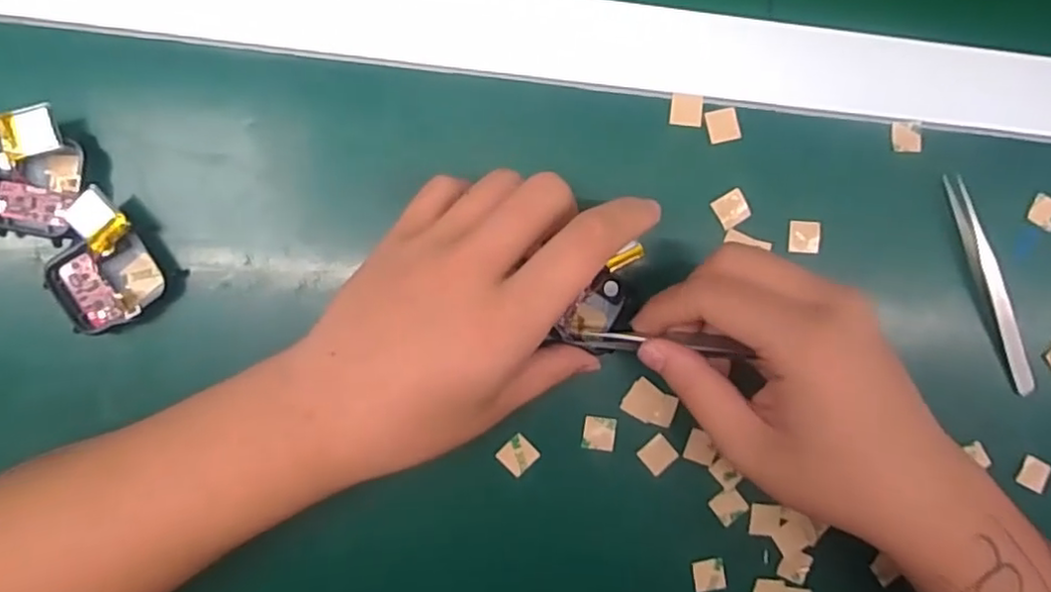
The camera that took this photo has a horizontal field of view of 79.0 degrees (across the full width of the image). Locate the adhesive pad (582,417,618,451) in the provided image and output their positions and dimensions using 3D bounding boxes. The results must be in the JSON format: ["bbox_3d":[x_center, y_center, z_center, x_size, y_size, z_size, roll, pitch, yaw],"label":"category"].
[{"bbox_3d":[0.036,0.066,0.304,0.015,0.004,0.015,6,91,-6],"label":"adhesive pad"}]

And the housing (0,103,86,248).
[{"bbox_3d":[-0.202,-0.050,0.262,0.039,0.016,0.051,11,90,-6],"label":"housing"}]

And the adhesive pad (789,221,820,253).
[{"bbox_3d":[0.137,-0.029,0.312,0.015,0.004,0.015,6,83,-4],"label":"adhesive pad"}]

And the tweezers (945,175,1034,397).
[{"bbox_3d":[0.235,-0.004,0.319,0.013,0.007,0.117,-25,94,-4],"label":"tweezers"}]

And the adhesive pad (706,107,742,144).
[{"bbox_3d":[0.095,-0.081,0.305,0.016,0.004,0.015,-14,93,-5],"label":"adhesive pad"}]

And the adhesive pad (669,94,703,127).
[{"bbox_3d":[0.077,-0.088,0.301,0.015,0.004,0.015,5,91,-6],"label":"adhesive pad"}]

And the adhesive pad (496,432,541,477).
[{"bbox_3d":[-0.003,0.075,0.300,0.016,0.004,0.016,-45,95,-3],"label":"adhesive pad"}]

